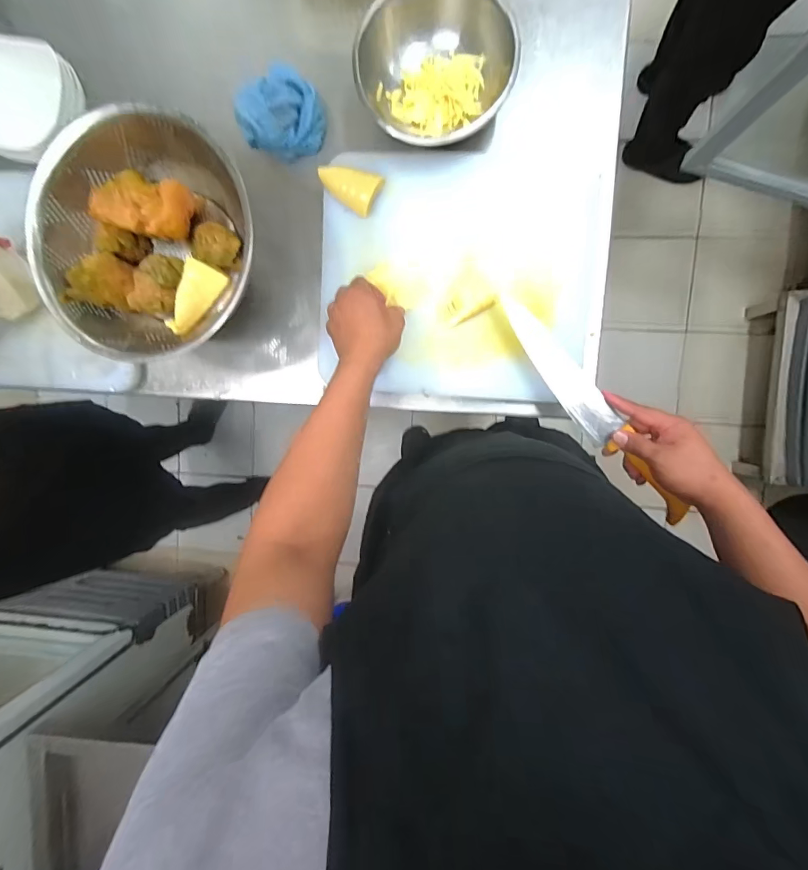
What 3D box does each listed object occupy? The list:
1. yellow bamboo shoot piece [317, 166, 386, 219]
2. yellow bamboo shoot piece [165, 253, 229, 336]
[{"bbox_3d":[-0.082,-0.364,0.595,0.087,0.027,0.055,28,97,4],"label":"yellow bamboo shoot piece"},{"bbox_3d":[-0.290,-0.186,0.565,0.043,0.032,0.100,33,98,3],"label":"yellow bamboo shoot piece"}]

